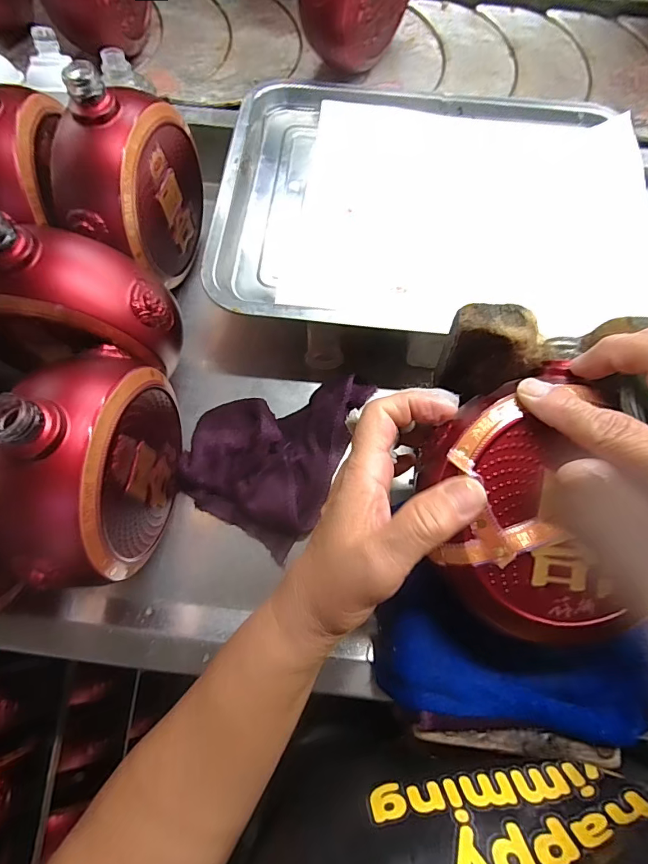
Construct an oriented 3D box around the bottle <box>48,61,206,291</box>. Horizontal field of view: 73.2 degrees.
[{"bbox_3d":[-0.147,-0.186,0.337,0.067,0.129,0.132,8,73,3],"label":"bottle"}]

